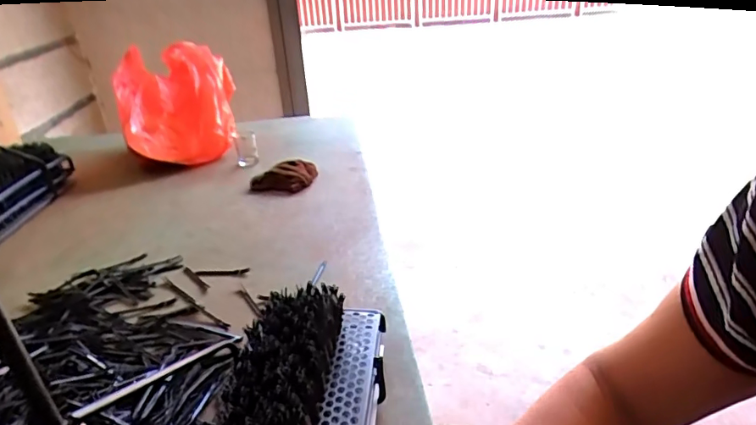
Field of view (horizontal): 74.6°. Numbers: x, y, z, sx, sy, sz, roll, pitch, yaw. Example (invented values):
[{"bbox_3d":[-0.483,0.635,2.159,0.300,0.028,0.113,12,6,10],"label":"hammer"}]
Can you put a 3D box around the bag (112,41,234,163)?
[{"bbox_3d":[-0.489,-0.263,1.239,0.282,0.244,0.262,-14,30,-22],"label":"bag"}]

